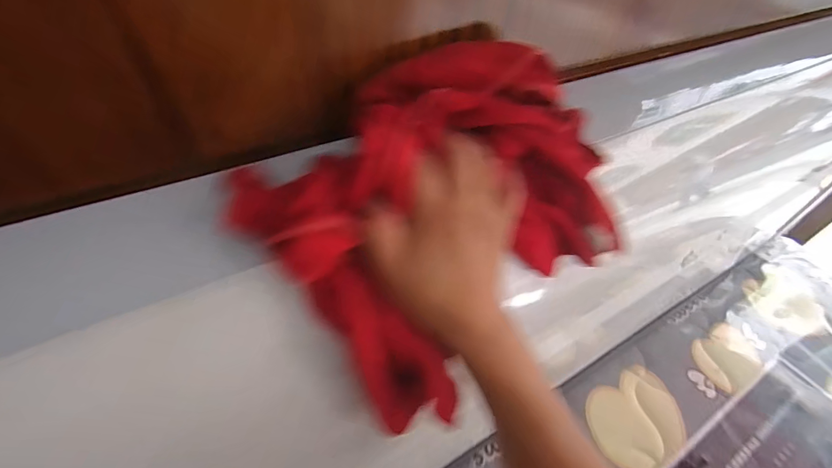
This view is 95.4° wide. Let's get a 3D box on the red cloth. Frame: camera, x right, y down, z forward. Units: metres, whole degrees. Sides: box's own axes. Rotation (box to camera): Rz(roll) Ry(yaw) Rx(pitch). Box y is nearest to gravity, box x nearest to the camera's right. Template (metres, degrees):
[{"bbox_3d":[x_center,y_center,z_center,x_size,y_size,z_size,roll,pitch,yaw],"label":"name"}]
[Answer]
[{"bbox_3d":[0.034,-0.014,0.265,0.244,0.200,0.042,-41,19,-20],"label":"red cloth"}]

